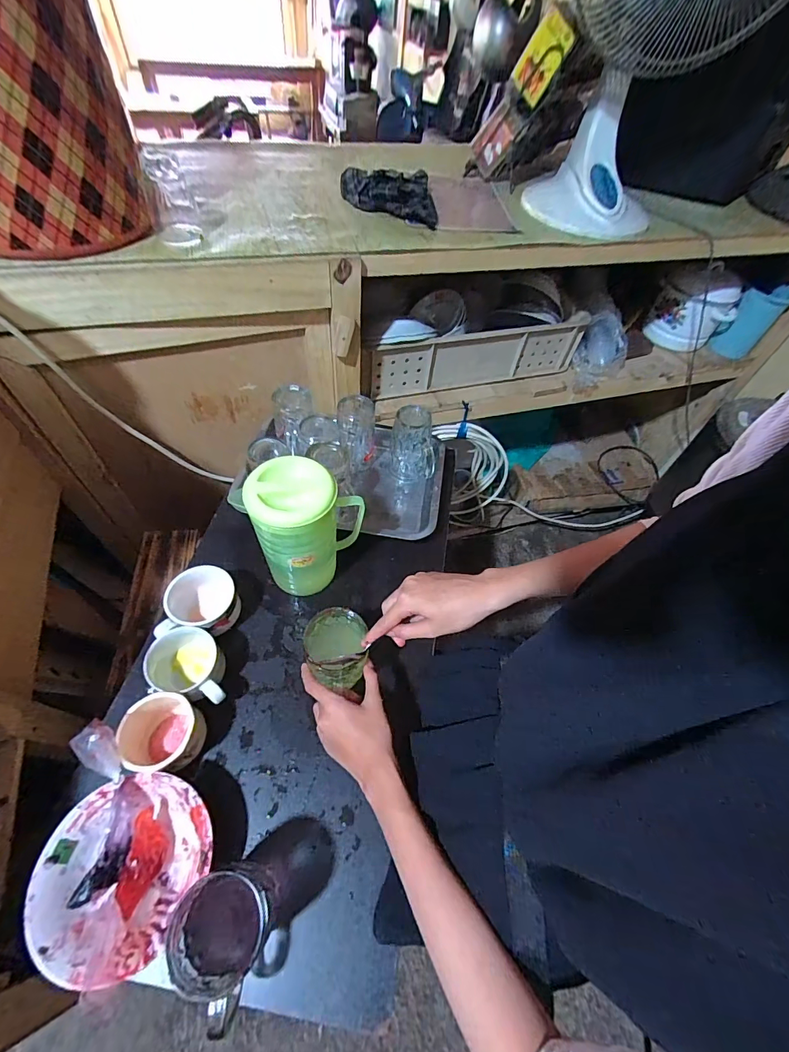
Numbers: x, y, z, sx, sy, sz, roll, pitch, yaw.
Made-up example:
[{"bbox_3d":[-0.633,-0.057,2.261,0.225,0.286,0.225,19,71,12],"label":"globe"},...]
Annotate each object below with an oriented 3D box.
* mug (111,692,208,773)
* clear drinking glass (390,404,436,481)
[{"bbox_3d":[-0.268,0.238,0.473,0.090,0.069,0.079,35,59,16],"label":"mug"},{"bbox_3d":[0.035,-0.145,0.747,0.083,0.120,0.075,10,56,0],"label":"clear drinking glass"}]

